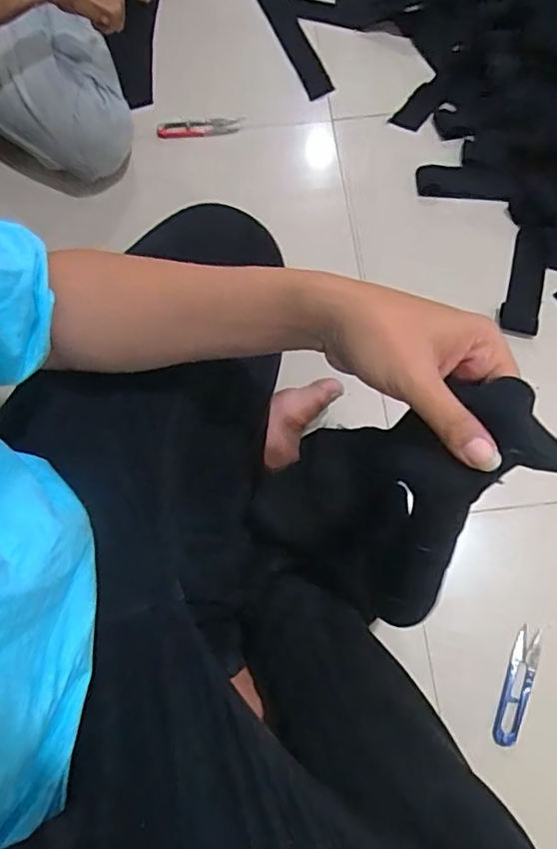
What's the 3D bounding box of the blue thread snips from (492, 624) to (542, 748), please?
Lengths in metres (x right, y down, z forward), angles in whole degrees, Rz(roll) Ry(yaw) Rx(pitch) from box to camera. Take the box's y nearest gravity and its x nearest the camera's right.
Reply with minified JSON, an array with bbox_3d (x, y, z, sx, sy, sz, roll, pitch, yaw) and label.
[{"bbox_3d":[0.255,0.277,0.603,0.028,0.014,0.121,23,73,10],"label":"blue thread snips"}]

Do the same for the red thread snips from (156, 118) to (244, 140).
[{"bbox_3d":[-0.114,-0.432,0.829,0.124,0.015,0.028,2,73,1],"label":"red thread snips"}]

